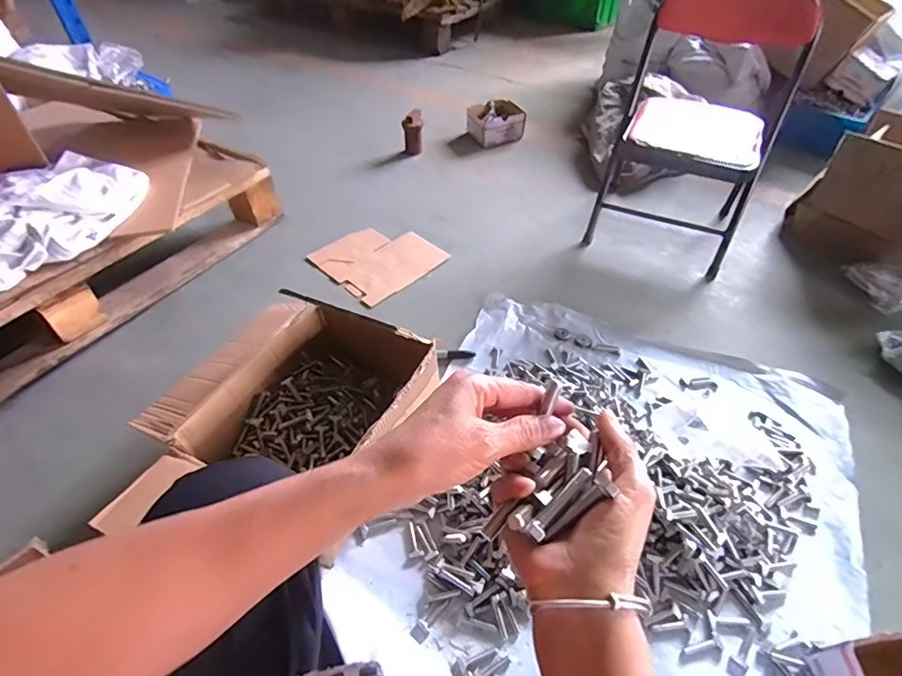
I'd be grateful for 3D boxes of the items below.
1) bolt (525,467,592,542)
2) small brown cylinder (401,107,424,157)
[{"bbox_3d":[0.063,0.094,0.281,0.009,0.009,0.053,36,61,29],"label":"bolt"},{"bbox_3d":[-0.121,-0.657,1.575,0.064,0.127,0.066,-6,46,-6],"label":"small brown cylinder"}]

